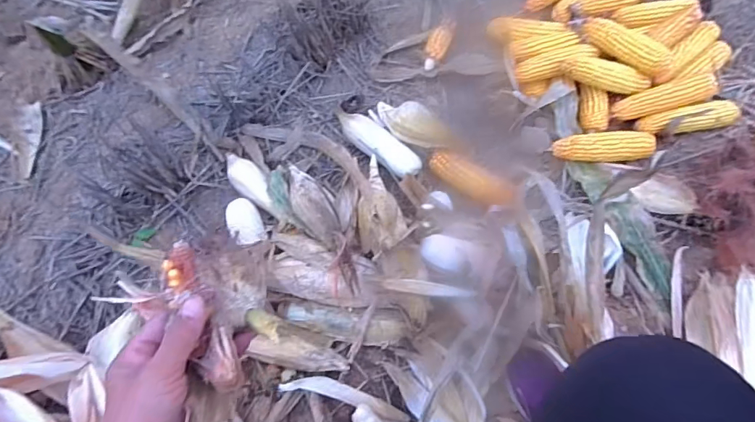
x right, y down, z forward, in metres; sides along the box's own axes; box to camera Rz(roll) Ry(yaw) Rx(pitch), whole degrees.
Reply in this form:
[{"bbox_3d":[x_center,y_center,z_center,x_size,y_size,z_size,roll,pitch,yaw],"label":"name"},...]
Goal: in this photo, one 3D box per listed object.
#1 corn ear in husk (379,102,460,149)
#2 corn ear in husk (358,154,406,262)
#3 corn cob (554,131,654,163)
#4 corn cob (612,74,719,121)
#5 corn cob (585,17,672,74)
[{"bbox_3d":[0.065,-0.165,0.832,0.185,0.063,0.053,30,74,26],"label":"corn ear in husk"},{"bbox_3d":[0.004,-0.001,0.739,0.074,0.085,0.242,-6,33,-2],"label":"corn ear in husk"},{"bbox_3d":[0.431,-0.121,0.841,0.189,0.042,0.052,-1,72,0],"label":"corn cob"},{"bbox_3d":[0.562,-0.220,0.862,0.202,0.046,0.055,-15,72,10],"label":"corn cob"},{"bbox_3d":[0.479,-0.320,0.856,0.174,0.048,0.042,39,76,12],"label":"corn cob"}]

